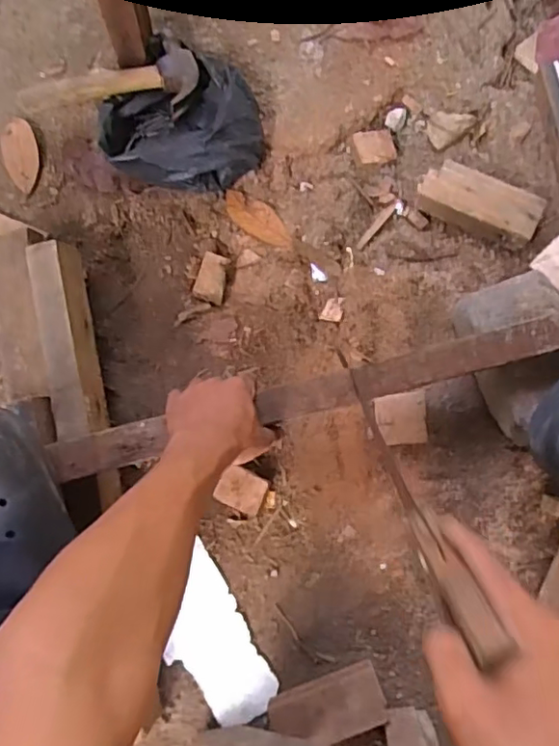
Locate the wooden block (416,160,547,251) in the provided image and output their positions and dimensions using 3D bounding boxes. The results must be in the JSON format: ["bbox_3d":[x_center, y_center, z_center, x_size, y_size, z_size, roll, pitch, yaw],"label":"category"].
[{"bbox_3d":[0.241,-0.206,0.726,0.143,0.042,0.059,25,80,4],"label":"wooden block"}]

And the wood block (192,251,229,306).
[{"bbox_3d":[-0.083,-0.117,0.731,0.036,0.015,0.063,11,79,2],"label":"wood block"}]

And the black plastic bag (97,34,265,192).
[{"bbox_3d":[-0.116,-0.308,0.729,0.186,0.067,0.179,31,81,5],"label":"black plastic bag"}]

